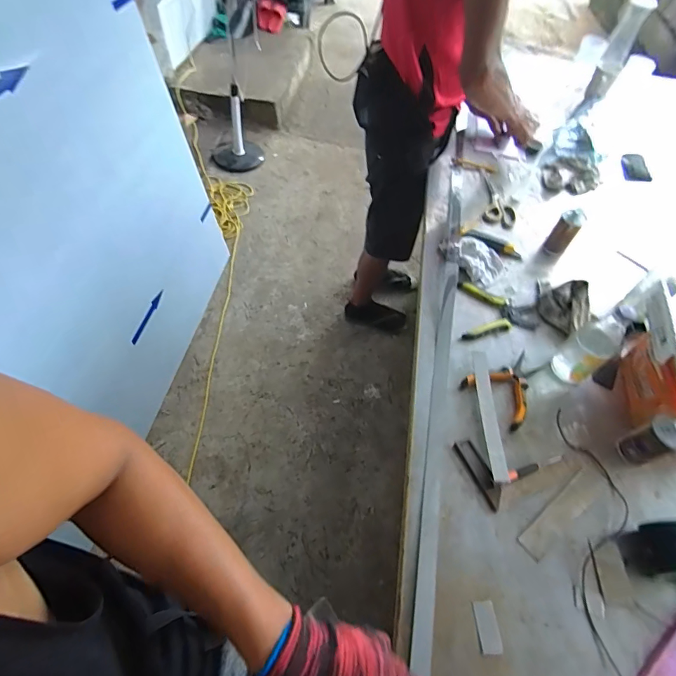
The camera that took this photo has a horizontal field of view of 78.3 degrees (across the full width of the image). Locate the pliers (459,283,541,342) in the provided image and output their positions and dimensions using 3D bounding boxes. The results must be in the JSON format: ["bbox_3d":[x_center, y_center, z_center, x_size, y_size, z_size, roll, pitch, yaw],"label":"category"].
[{"bbox_3d":[0.311,-0.042,0.800,0.149,0.012,0.130,9,56,3],"label":"pliers"}]

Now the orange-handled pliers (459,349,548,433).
[{"bbox_3d":[0.300,0.074,0.718,0.147,0.015,0.113,-37,65,-25],"label":"orange-handled pliers"}]

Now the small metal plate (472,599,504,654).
[{"bbox_3d":[0.187,0.361,0.518,0.025,0.011,0.055,-2,56,-5],"label":"small metal plate"}]

